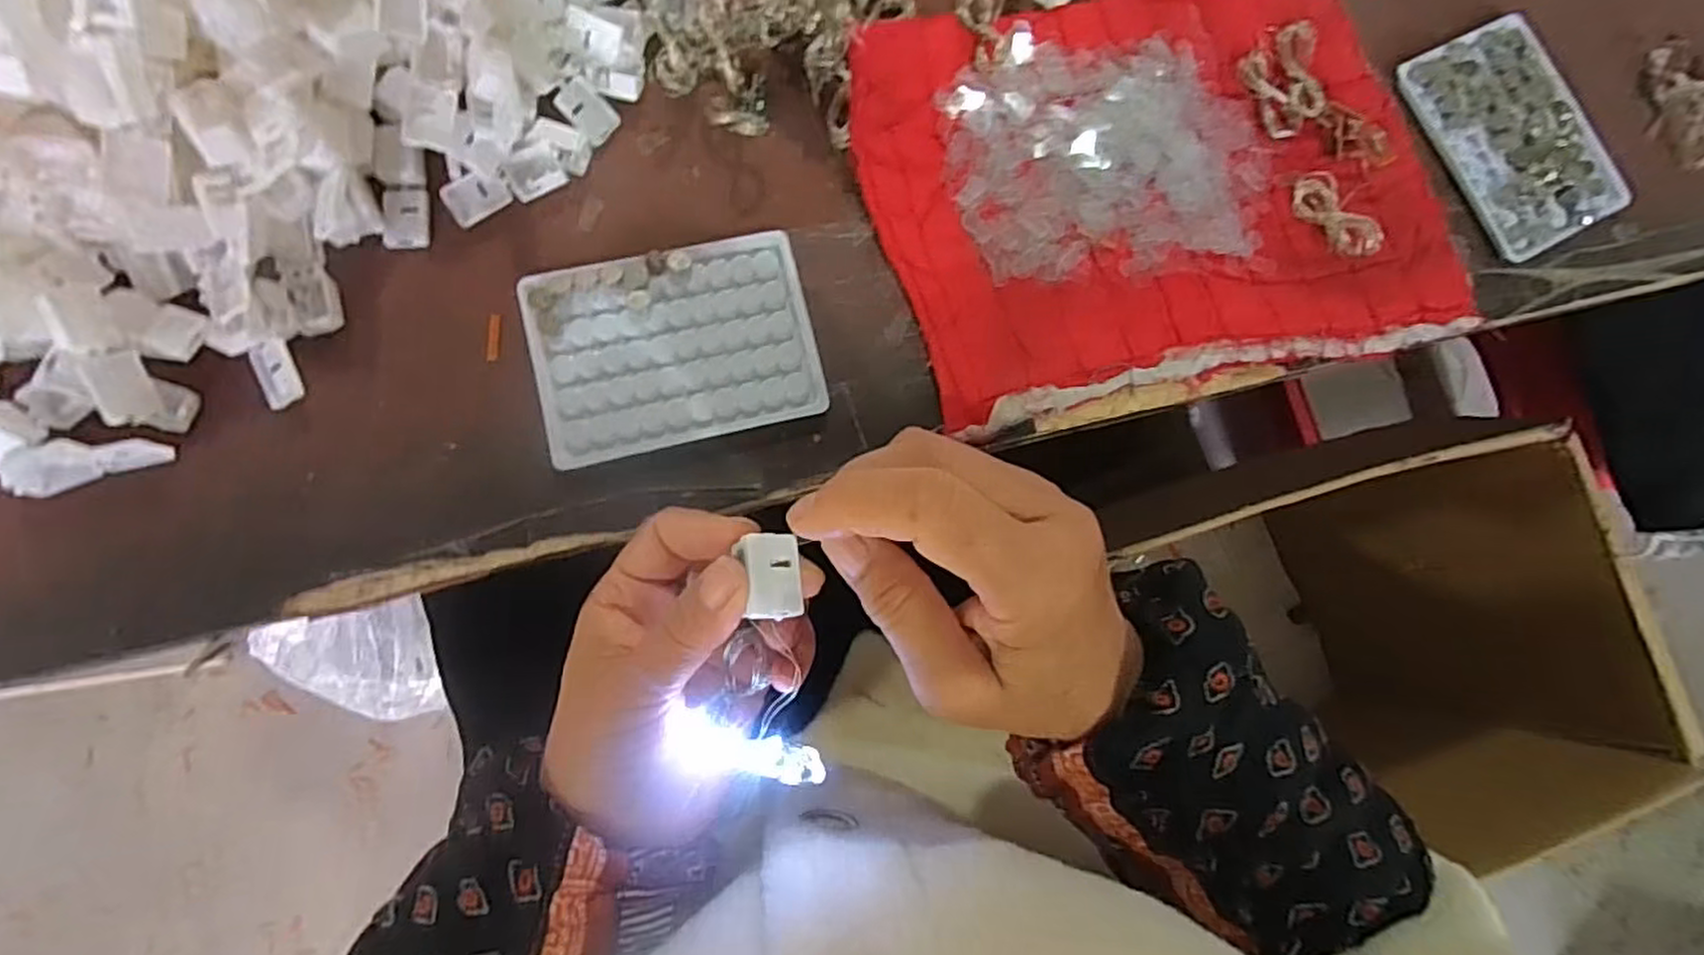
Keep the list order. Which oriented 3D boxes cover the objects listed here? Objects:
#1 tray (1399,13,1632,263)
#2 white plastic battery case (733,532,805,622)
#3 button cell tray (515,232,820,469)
[{"bbox_3d":[0.384,-0.198,0.428,0.094,0.010,0.131,-26,86,-9],"label":"tray"},{"bbox_3d":[-0.027,0.031,0.240,0.018,0.009,0.024,1,76,-37],"label":"white plastic battery case"},{"bbox_3d":[-0.084,-0.063,0.355,0.130,0.008,0.093,-13,85,-8],"label":"button cell tray"}]

